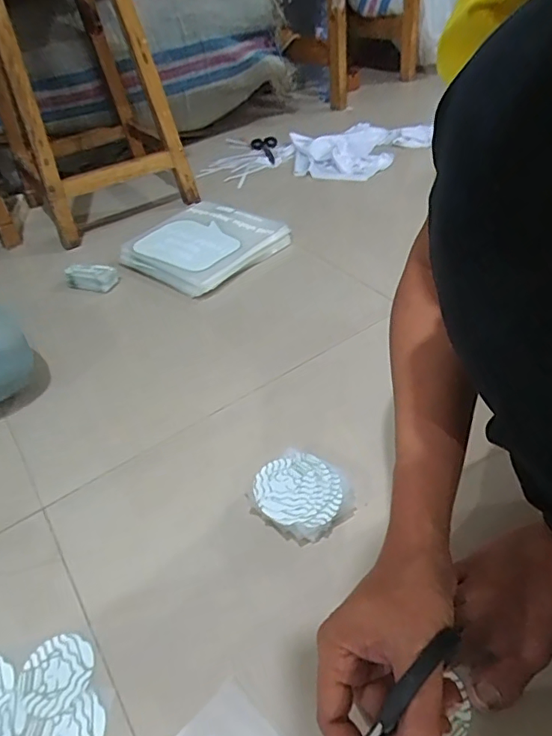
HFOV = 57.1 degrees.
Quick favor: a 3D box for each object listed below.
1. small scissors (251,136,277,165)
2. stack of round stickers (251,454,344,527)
[{"bbox_3d":[-0.032,-0.624,1.452,0.075,0.011,0.174,-7,43,0],"label":"small scissors"},{"bbox_3d":[0.025,0.144,0.574,0.095,0.031,0.087,-2,43,6],"label":"stack of round stickers"}]

